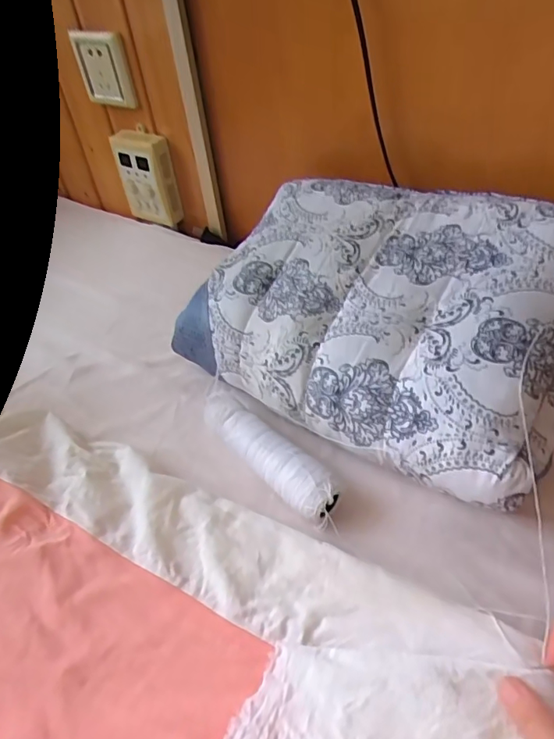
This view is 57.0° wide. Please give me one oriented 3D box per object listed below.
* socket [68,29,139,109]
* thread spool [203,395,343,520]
[{"bbox_3d":[-0.220,-0.381,0.654,0.075,0.081,0.011,10,46,14],"label":"socket"},{"bbox_3d":[-0.010,0.071,0.444,0.041,0.033,0.156,-34,52,-26],"label":"thread spool"}]

